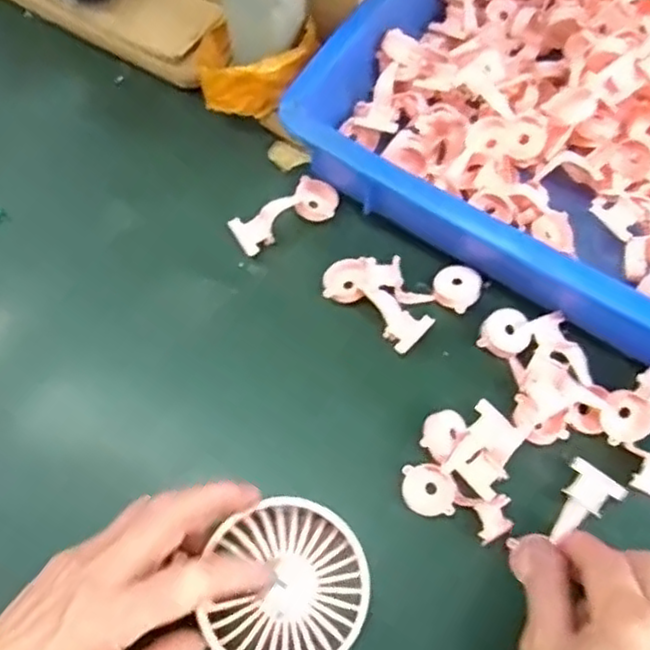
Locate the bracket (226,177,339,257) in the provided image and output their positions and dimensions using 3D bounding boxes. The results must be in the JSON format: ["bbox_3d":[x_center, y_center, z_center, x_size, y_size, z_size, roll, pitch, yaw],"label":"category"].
[{"bbox_3d":[-0.028,-0.077,0.466,0.075,0.023,0.030,-31,72,-8],"label":"bracket"}]

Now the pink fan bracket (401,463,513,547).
[{"bbox_3d":[0.074,0.101,0.390,0.065,0.013,0.028,23,73,10],"label":"pink fan bracket"}]

